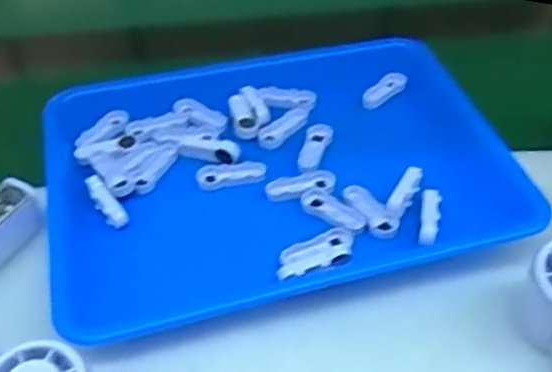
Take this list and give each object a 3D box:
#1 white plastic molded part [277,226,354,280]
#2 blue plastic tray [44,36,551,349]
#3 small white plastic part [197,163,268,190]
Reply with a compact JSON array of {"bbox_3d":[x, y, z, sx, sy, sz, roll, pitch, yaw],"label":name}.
[{"bbox_3d":[0.028,0.048,0.456,0.061,0.011,0.033,-24,52,-20],"label":"white plastic molded part"},{"bbox_3d":[0.002,-0.024,0.523,0.347,0.030,0.271,-10,49,-9],"label":"blue plastic tray"},{"bbox_3d":[-0.034,-0.008,0.518,0.052,0.008,0.018,-7,48,-6],"label":"small white plastic part"}]

